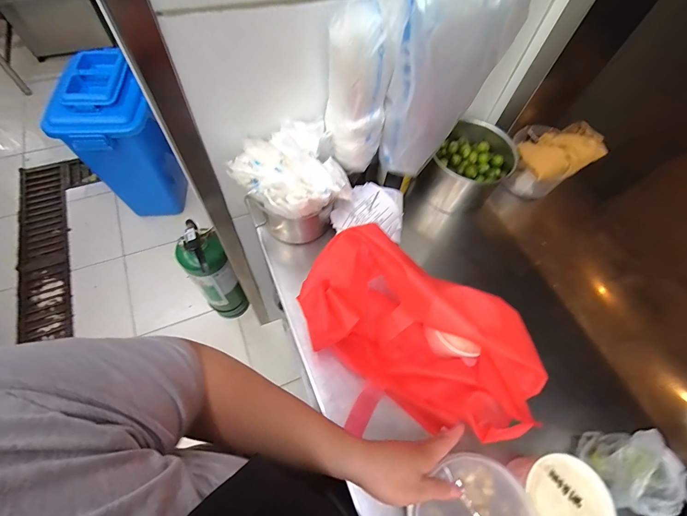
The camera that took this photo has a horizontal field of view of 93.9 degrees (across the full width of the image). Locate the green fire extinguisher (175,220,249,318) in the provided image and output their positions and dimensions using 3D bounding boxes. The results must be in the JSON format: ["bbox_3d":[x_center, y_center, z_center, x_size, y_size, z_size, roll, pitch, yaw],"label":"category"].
[{"bbox_3d":[-0.394,0.072,1.006,0.113,0.464,0.115,1,60,-3],"label":"green fire extinguisher"}]

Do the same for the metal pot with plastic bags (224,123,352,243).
[{"bbox_3d":[-0.091,-0.118,0.577,0.169,0.171,0.152,-29,65,-19],"label":"metal pot with plastic bags"}]

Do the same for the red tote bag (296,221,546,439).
[{"bbox_3d":[0.108,0.118,0.468,0.352,0.162,0.227,15,60,5],"label":"red tote bag"}]

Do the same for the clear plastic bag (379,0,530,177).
[{"bbox_3d":[0.126,-0.247,0.461,0.125,0.291,0.116,-32,66,-20],"label":"clear plastic bag"}]

